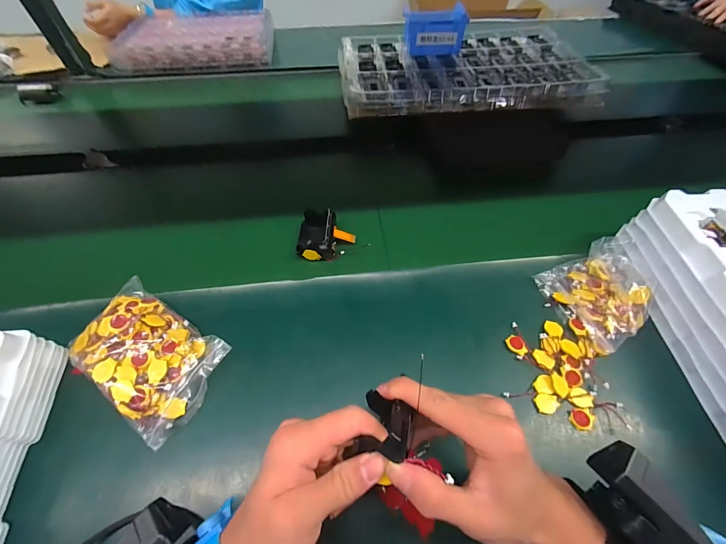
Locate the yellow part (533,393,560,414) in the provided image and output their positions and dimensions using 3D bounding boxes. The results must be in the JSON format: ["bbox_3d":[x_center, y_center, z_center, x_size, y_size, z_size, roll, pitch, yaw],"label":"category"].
[{"bbox_3d":[0.193,0.136,0.328,0.024,0.004,0.020,-15,56,-11],"label":"yellow part"}]

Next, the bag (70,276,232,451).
[{"bbox_3d":[-0.233,0.089,0.335,0.155,0.032,0.106,26,58,17],"label":"bag"}]

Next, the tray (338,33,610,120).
[{"bbox_3d":[0.213,-0.446,0.673,0.521,0.042,0.316,-5,55,-4],"label":"tray"}]

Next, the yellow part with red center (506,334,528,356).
[{"bbox_3d":[0.178,0.084,0.363,0.020,0.004,0.024,-31,61,-21],"label":"yellow part with red center"}]

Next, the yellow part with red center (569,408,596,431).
[{"bbox_3d":[0.223,0.150,0.320,0.025,0.004,0.021,-4,55,-3],"label":"yellow part with red center"}]

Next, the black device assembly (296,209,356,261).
[{"bbox_3d":[-0.052,-0.059,0.446,0.076,0.040,0.082,-2,55,-2],"label":"black device assembly"}]

